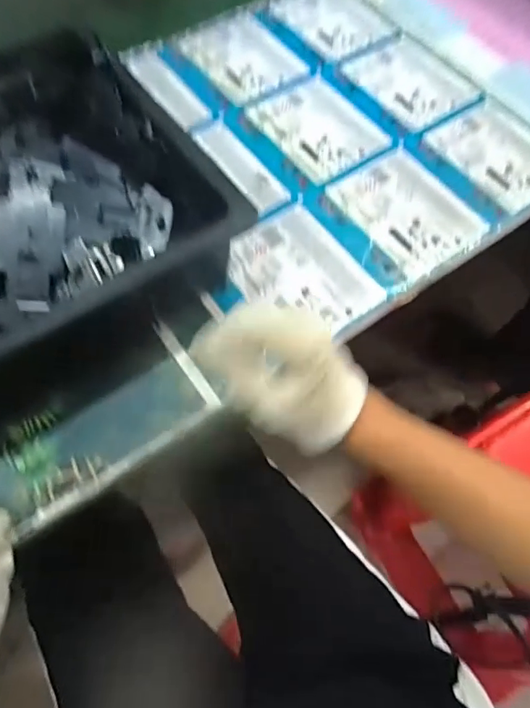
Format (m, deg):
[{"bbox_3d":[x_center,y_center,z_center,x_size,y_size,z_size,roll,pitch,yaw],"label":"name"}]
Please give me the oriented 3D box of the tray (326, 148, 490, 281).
[{"bbox_3d":[0.145,-0.150,0.503,0.110,0.004,0.137,-31,68,-16],"label":"tray"}]

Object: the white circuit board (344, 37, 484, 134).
[{"bbox_3d":[0.176,-0.330,0.593,0.111,0.006,0.138,-31,68,-16],"label":"white circuit board"}]

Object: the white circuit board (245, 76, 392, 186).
[{"bbox_3d":[0.060,-0.258,0.554,0.114,0.004,0.142,-32,69,-16],"label":"white circuit board"}]

